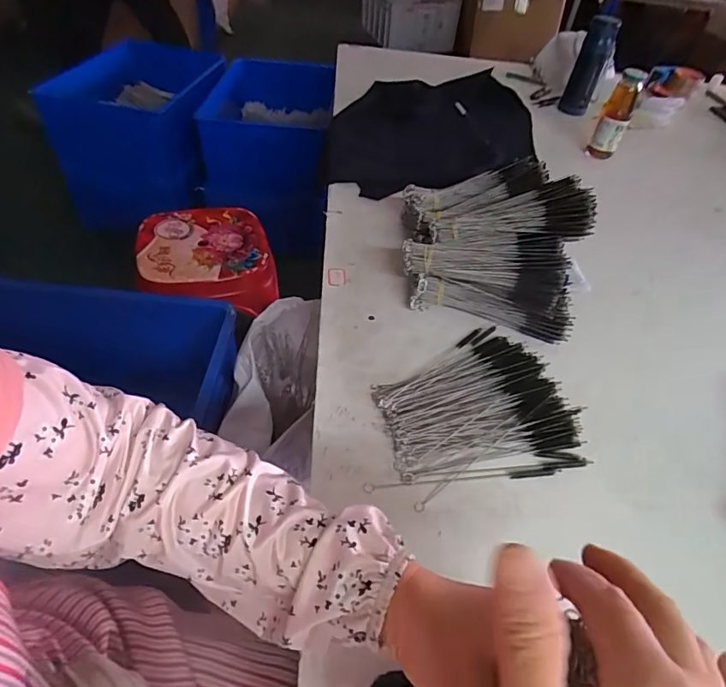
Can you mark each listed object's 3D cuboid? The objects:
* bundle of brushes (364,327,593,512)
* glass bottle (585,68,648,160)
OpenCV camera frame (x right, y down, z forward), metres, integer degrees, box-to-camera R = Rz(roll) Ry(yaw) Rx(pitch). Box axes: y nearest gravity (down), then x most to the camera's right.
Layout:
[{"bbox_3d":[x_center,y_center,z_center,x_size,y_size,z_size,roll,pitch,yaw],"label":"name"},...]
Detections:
[{"bbox_3d":[0.113,0.064,0.519,0.204,0.031,0.184,-9,48,-14],"label":"bundle of brushes"},{"bbox_3d":[0.497,-0.442,0.955,0.064,0.162,0.057,21,48,15],"label":"glass bottle"}]

